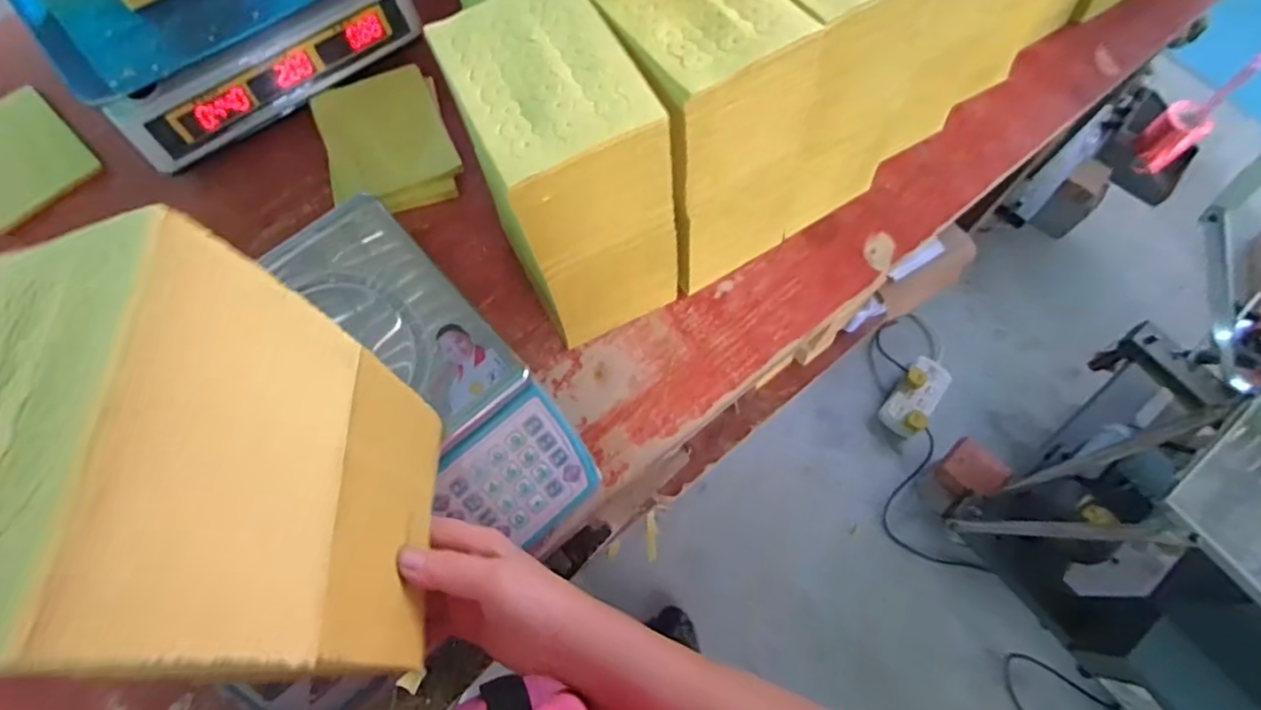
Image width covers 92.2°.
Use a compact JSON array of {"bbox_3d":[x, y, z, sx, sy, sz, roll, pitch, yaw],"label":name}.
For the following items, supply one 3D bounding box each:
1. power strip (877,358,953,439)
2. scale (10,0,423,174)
[{"bbox_3d":[0.694,0.098,1.468,0.101,0.034,0.209,40,73,12],"label":"power strip"},{"bbox_3d":[-0.428,-0.372,0.646,0.332,0.091,0.246,-35,74,-13],"label":"scale"}]

